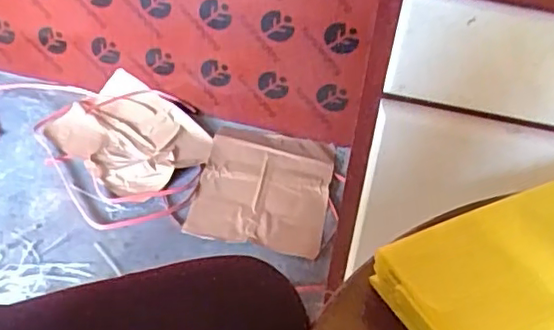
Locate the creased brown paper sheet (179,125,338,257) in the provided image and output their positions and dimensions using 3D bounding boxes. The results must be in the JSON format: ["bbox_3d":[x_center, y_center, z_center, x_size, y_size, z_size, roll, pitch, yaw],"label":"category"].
[{"bbox_3d":[-0.026,0.045,1.303,0.268,0.044,0.326,9,42,4],"label":"creased brown paper sheet"}]

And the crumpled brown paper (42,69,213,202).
[{"bbox_3d":[-0.332,-0.075,1.380,0.355,0.059,0.270,33,49,27],"label":"crumpled brown paper"}]

